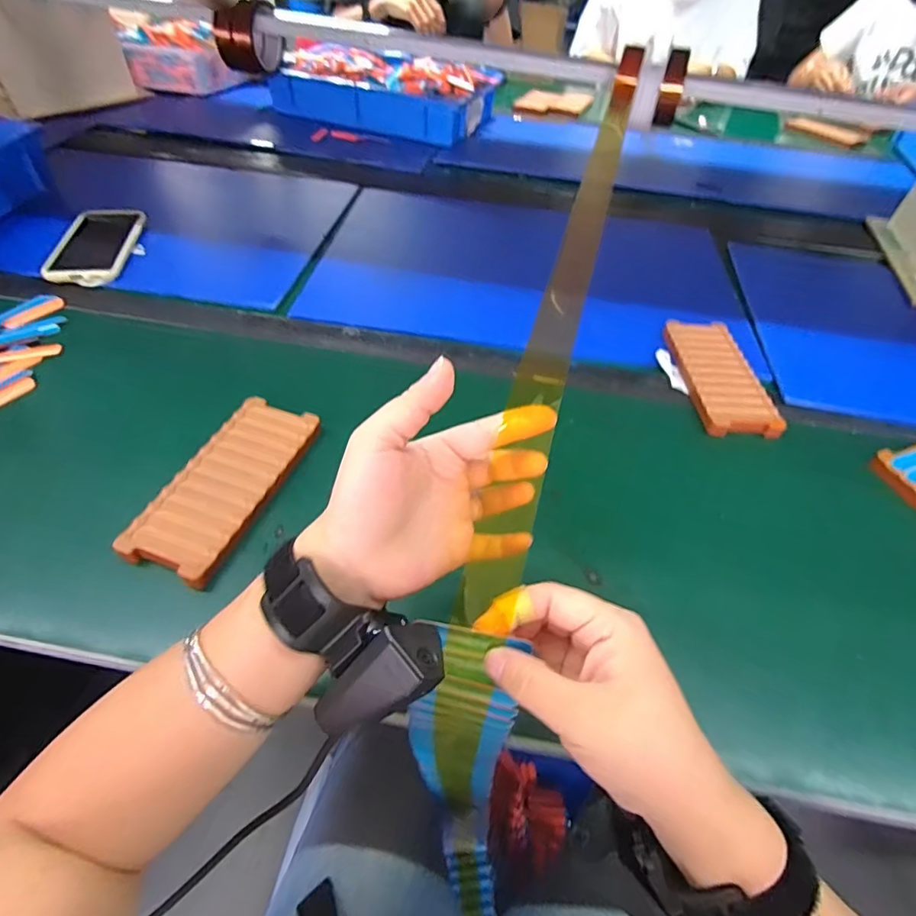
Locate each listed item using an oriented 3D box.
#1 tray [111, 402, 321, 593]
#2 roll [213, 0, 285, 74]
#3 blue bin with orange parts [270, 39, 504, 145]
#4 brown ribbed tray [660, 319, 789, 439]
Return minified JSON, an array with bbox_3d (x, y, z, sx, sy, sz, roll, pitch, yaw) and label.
[{"bbox_3d":[-0.188,0.020,0.422,0.082,0.018,0.171,17,49,11],"label":"tray"},{"bbox_3d":[-0.346,-0.690,0.856,0.061,0.113,0.105,16,49,10],"label":"roll"},{"bbox_3d":[-0.151,-0.778,1.083,0.424,0.083,0.294,18,49,11],"label":"blue bin with orange parts"},{"bbox_3d":[0.279,-0.091,0.556,0.075,0.018,0.175,1,48,-4],"label":"brown ribbed tray"}]

